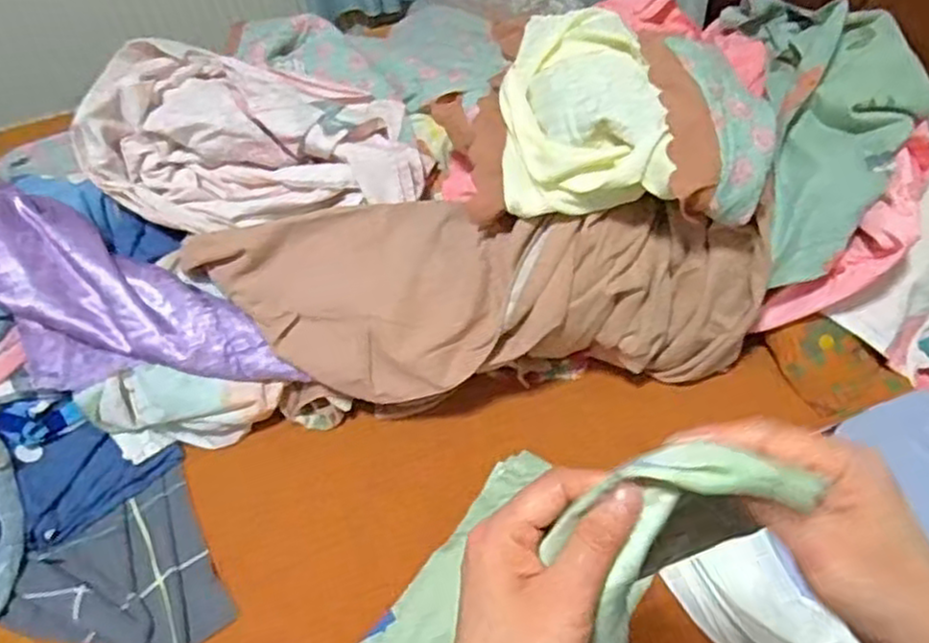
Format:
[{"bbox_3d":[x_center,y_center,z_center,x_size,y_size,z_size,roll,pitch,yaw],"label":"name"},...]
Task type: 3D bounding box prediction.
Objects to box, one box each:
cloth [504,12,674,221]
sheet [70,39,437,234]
[{"bbox_3d":[0.138,-0.265,0.876,0.193,0.074,0.278,-9,70,26],"label":"cloth"},{"bbox_3d":[-0.302,-0.286,1.040,0.456,0.192,0.278,-10,48,-3],"label":"sheet"}]

